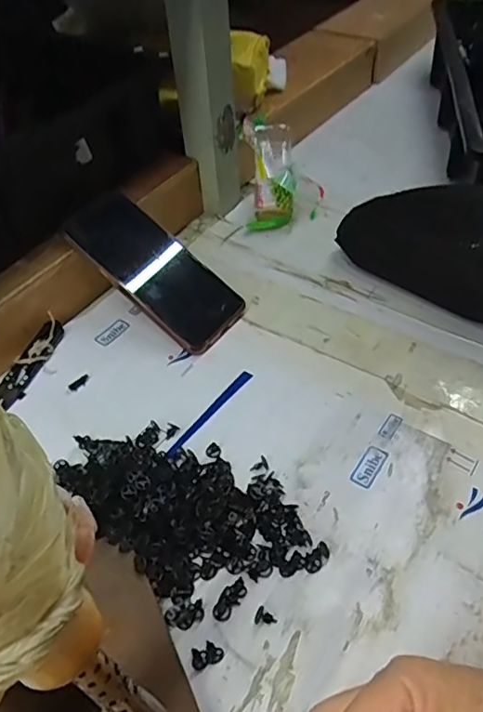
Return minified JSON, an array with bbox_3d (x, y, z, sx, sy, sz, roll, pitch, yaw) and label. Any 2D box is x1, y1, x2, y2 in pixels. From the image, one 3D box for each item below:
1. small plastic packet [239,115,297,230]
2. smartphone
[{"bbox_3d":[0.029,-0.203,0.621,0.057,0.048,0.133,-2,65,3],"label":"small plastic packet"},{"bbox_3d":[-0.076,-0.078,0.511,0.167,0.013,0.078,43,61,8],"label":"smartphone"}]

